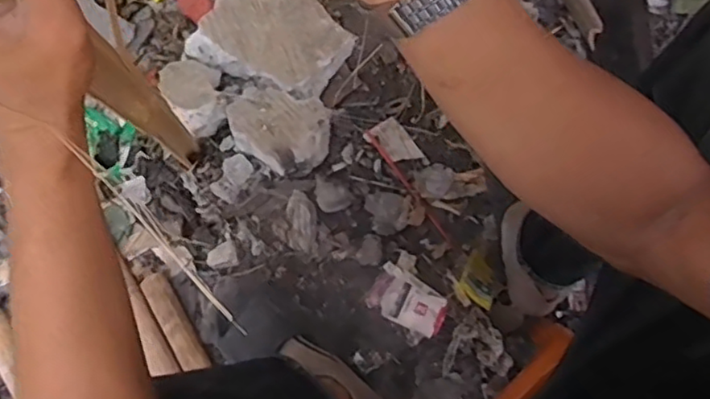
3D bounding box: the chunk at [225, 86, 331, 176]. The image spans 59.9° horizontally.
[{"bbox_3d":[-0.122,-0.109,0.964,0.166,0.045,0.128,17,77,6],"label":"chunk"}]

